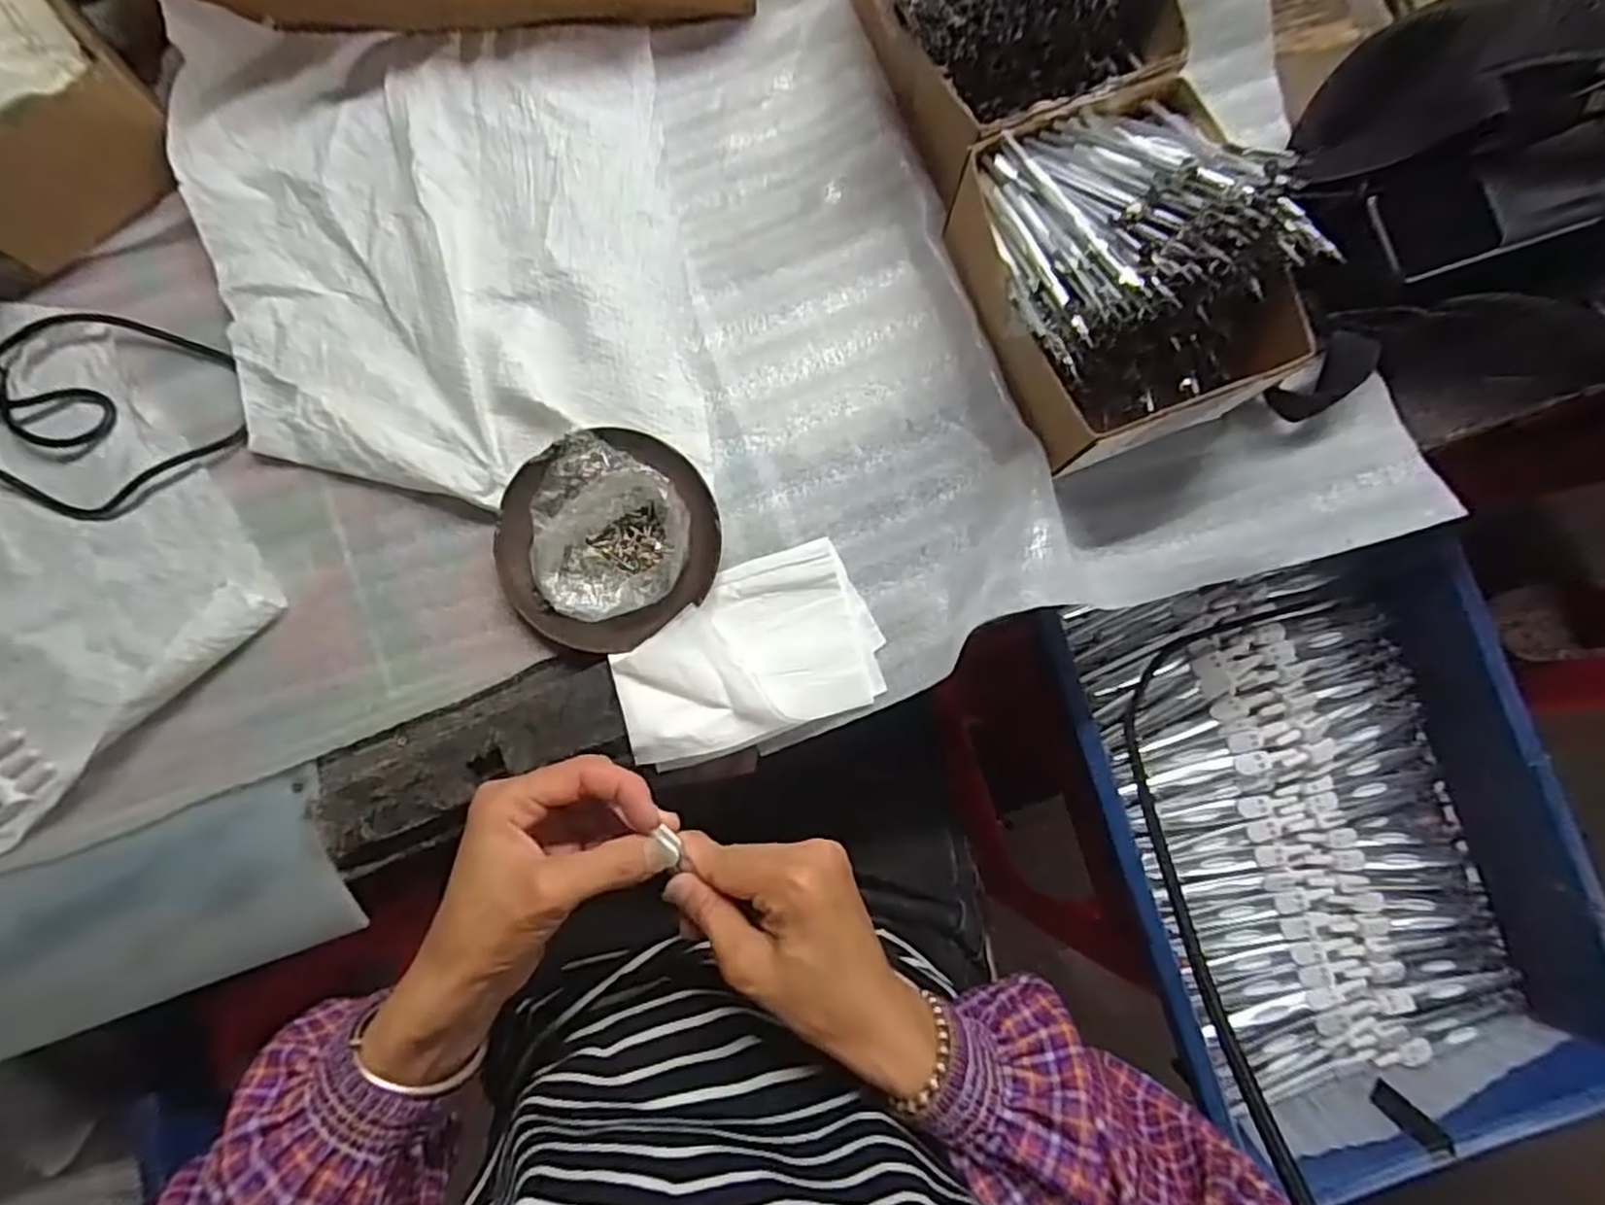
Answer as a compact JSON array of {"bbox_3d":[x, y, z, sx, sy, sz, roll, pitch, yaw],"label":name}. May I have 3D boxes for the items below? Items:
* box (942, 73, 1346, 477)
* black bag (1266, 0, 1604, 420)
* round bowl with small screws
[{"bbox_3d":[0.163,-0.168,0.367,0.134,0.096,0.162,-19,85,-3],"label":"box"},{"bbox_3d":[0.393,-0.217,0.380,0.242,0.094,0.190,-5,85,-1],"label":"black bag"},{"bbox_3d":[-0.104,-0.035,0.383,0.113,0.025,0.110,0,85,-1],"label":"round bowl with small screws"}]

